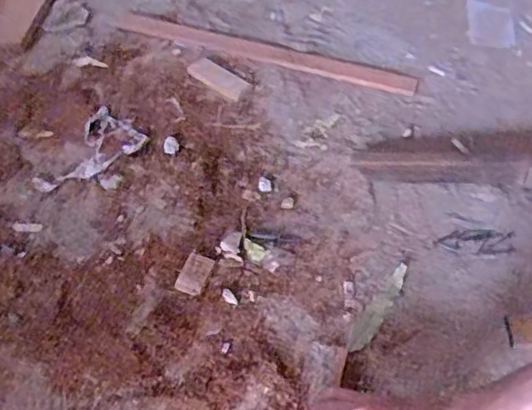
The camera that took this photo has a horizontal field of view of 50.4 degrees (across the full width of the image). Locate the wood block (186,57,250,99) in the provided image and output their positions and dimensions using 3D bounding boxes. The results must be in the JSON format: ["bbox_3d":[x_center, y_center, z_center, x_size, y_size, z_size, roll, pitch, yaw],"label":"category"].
[{"bbox_3d":[-0.074,-0.194,0.859,0.102,0.009,0.041,34,60,25],"label":"wood block"}]

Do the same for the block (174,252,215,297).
[{"bbox_3d":[-0.081,0.078,0.645,0.030,0.011,0.048,17,54,14],"label":"block"}]

